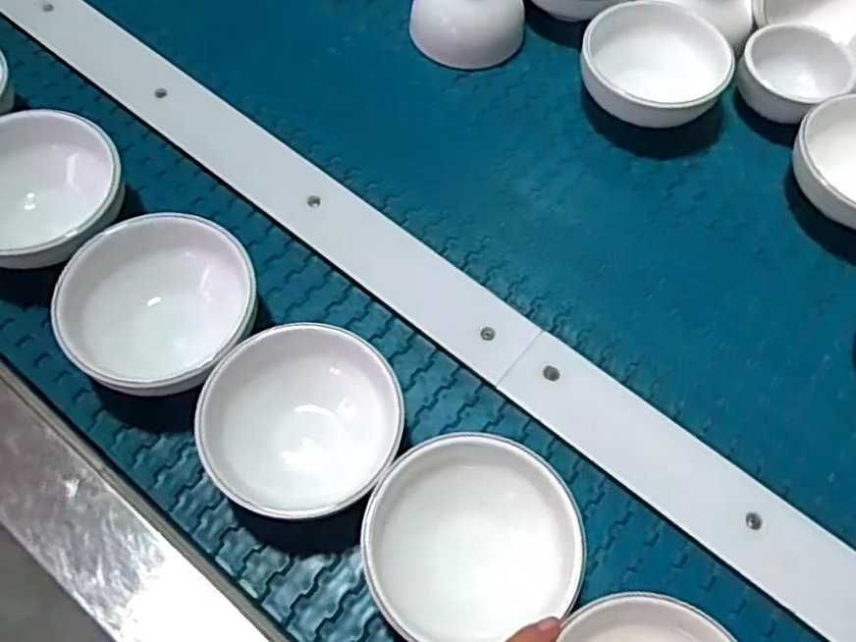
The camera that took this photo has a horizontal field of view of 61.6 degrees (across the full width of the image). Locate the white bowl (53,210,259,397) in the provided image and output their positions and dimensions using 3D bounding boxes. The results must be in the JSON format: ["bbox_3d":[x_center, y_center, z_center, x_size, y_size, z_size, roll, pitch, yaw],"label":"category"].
[{"bbox_3d":[-0.168,-0.006,0.462,0.112,0.063,0.114,0,59,0],"label":"white bowl"}]

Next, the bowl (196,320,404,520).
[{"bbox_3d":[-0.072,0.062,0.429,0.113,0.056,0.105,0,59,0],"label":"bowl"}]

